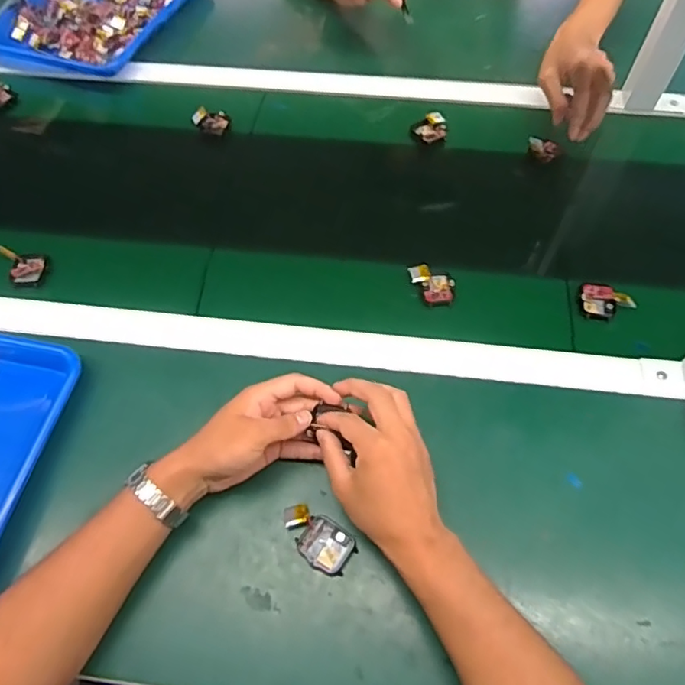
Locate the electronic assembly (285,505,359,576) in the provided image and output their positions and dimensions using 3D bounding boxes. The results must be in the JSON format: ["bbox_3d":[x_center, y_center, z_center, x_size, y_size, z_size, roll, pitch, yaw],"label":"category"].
[{"bbox_3d":[-0.023,0.170,0.478,0.068,0.016,0.040,30,64,16],"label":"electronic assembly"}]

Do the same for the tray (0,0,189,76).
[{"bbox_3d":[-0.402,-0.560,0.896,0.255,0.032,0.315,17,61,10],"label":"tray"}]

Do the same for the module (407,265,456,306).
[{"bbox_3d":[0.099,-0.064,0.609,0.053,0.014,0.039,17,62,10],"label":"module"}]

